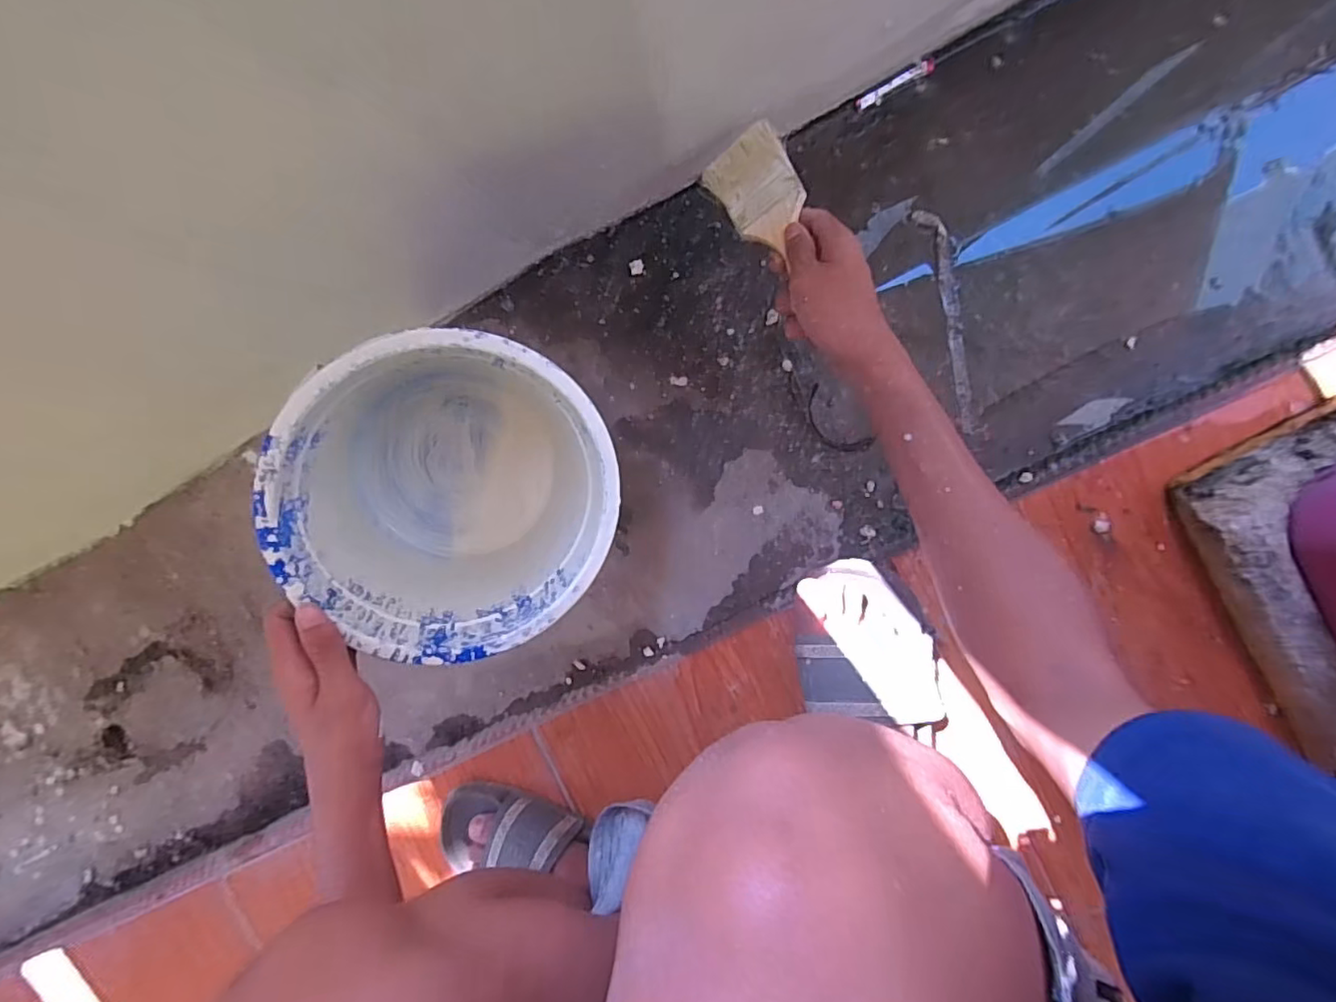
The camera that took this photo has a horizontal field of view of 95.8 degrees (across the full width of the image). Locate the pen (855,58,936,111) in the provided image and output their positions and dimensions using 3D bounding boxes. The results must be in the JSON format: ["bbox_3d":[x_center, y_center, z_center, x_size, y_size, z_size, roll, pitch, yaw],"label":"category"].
[{"bbox_3d":[0.210,-0.384,0.559,0.076,0.013,0.009,-26,88,8],"label":"pen"}]

